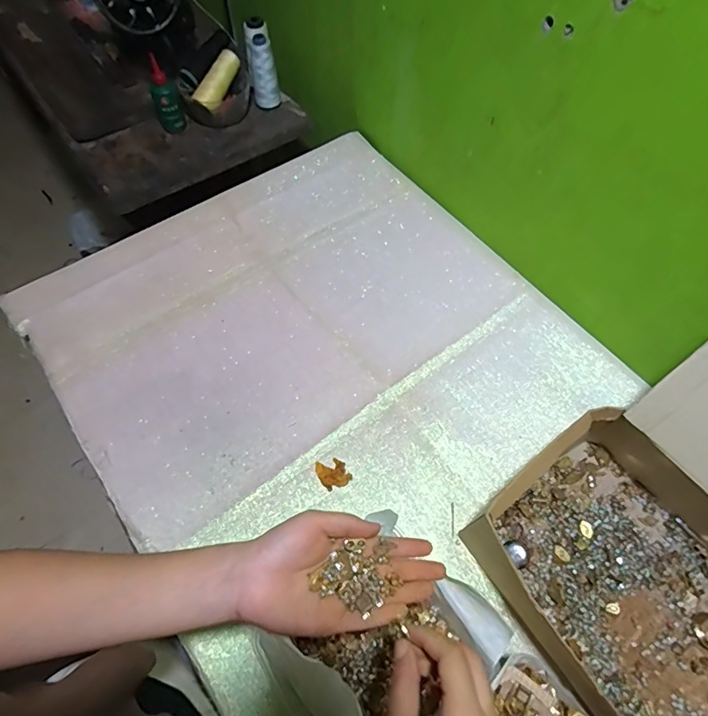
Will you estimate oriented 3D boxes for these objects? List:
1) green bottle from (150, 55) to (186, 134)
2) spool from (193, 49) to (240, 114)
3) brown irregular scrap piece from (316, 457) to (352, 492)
[{"bbox_3d":[-0.315,-0.438,0.769,0.046,0.113,0.033,-21,63,-11],"label":"green bottle"},{"bbox_3d":[-0.232,-0.479,0.797,0.031,0.035,0.108,31,88,16],"label":"spool"},{"bbox_3d":[-0.023,0.133,0.533,0.036,0.006,0.033,-16,62,-9],"label":"brown irregular scrap piece"}]

